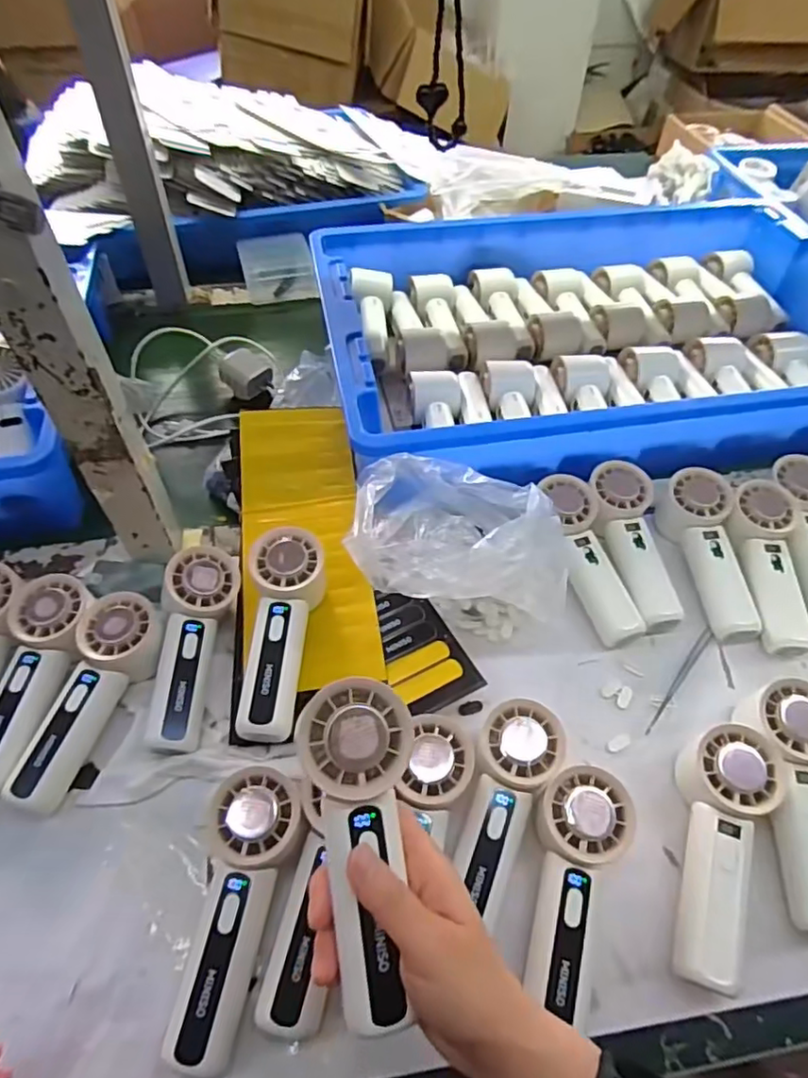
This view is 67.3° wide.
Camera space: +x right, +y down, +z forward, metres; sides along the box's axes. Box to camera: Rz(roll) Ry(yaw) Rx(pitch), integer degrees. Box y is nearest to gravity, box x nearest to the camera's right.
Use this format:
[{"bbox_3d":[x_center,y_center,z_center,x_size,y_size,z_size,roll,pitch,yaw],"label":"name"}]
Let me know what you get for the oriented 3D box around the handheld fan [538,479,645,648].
[{"bbox_3d":[0.156,0.016,0.522,0.051,0.042,0.152,-11,55,-7],"label":"handheld fan"}]

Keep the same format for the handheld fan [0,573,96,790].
[{"bbox_3d":[-0.275,0.102,0.449,0.061,0.039,0.156,1,55,1],"label":"handheld fan"}]

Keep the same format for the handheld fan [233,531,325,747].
[{"bbox_3d":[-0.090,0.070,0.451,0.055,0.055,0.154,0,55,1],"label":"handheld fan"}]

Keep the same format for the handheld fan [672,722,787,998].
[{"bbox_3d":[0.207,0.201,0.391,0.059,0.050,0.152,12,56,9],"label":"handheld fan"}]

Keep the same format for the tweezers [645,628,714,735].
[{"bbox_3d":[0.220,0.111,0.486,0.009,0.010,0.117,37,62,21],"label":"tweezers"}]

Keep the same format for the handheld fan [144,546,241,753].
[{"bbox_3d":[-0.169,0.080,0.463,0.060,0.045,0.155,4,55,4],"label":"handheld fan"}]

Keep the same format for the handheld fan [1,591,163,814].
[{"bbox_3d":[-0.231,0.115,0.441,0.055,0.034,0.155,17,69,9],"label":"handheld fan"}]

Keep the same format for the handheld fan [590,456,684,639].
[{"bbox_3d":[0.200,0.003,0.532,0.052,0.032,0.152,-1,55,-3],"label":"handheld fan"}]

